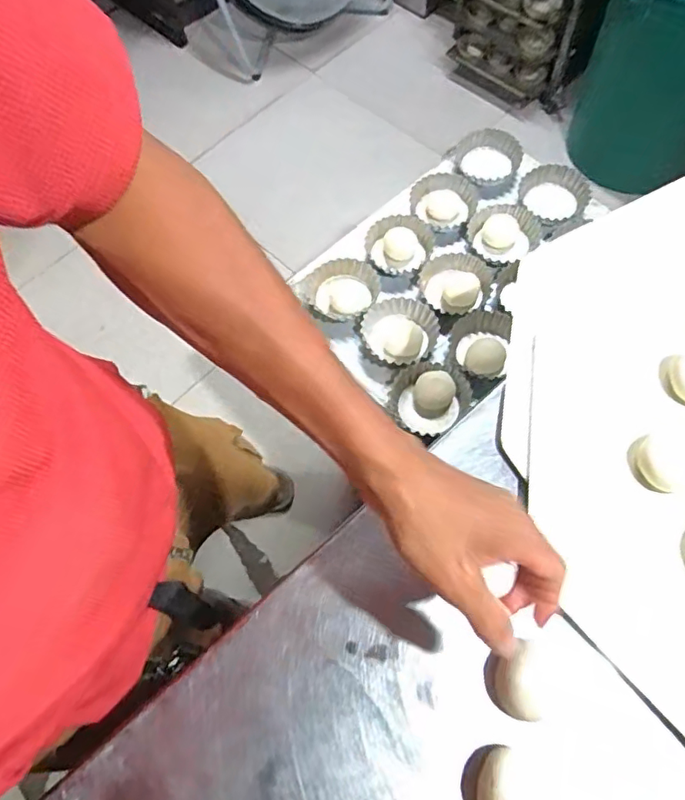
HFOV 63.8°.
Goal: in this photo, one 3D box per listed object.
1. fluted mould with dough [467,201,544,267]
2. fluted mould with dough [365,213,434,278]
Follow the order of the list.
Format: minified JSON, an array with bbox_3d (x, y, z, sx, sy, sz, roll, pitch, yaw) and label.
[{"bbox_3d":[0.229,-0.231,0.781,0.097,0.030,0.111,9,68,6],"label":"fluted mould with dough"},{"bbox_3d":[0.078,-0.219,0.785,0.088,0.030,0.096,-1,67,2],"label":"fluted mould with dough"}]

